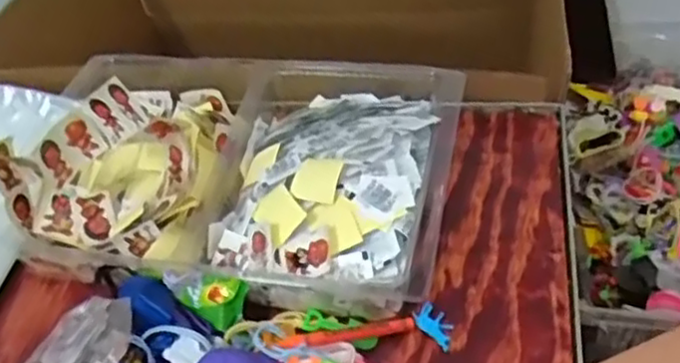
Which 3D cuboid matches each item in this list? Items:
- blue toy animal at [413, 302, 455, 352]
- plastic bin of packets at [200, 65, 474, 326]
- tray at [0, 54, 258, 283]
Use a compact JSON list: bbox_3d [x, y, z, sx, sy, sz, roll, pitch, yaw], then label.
[{"bbox_3d":[0.062,0.093,0.456,0.029,0.009,0.017,33,61,33],"label":"blue toy animal"},{"bbox_3d":[-0.010,-0.006,0.515,0.177,0.050,0.212,3,49,13],"label":"plastic bin of packets"},{"bbox_3d":[-0.162,-0.022,0.541,0.162,0.078,0.208,3,50,9],"label":"tray"}]

